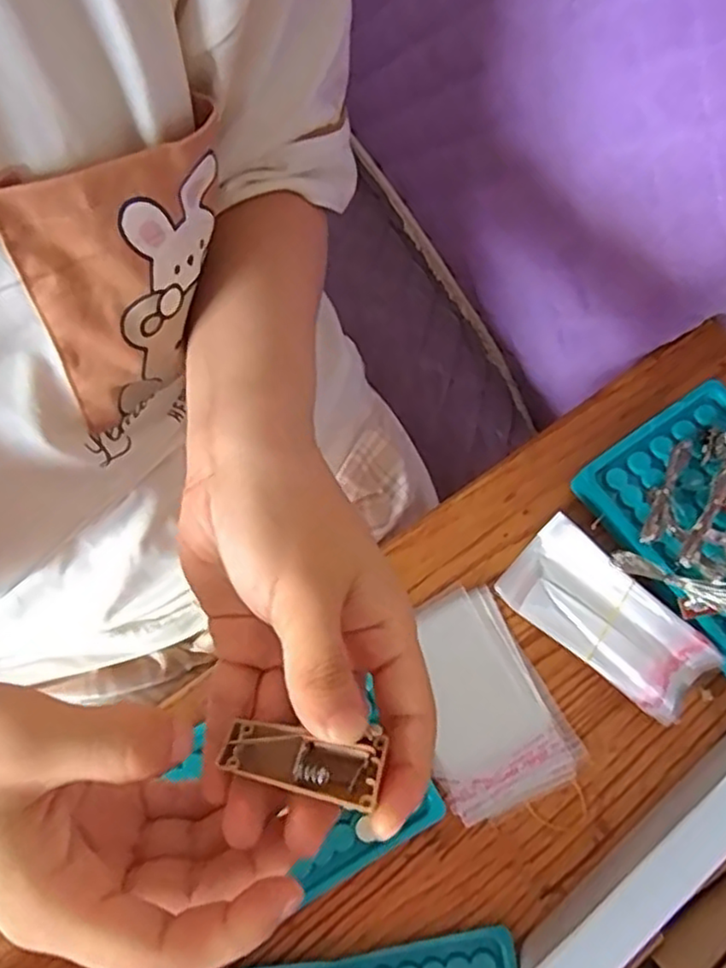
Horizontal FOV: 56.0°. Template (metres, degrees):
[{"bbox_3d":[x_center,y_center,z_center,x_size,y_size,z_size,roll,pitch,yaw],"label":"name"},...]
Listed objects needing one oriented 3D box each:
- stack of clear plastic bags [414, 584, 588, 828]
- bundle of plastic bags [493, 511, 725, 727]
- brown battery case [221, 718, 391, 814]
[{"bbox_3d":[0.057,0.110,0.347,0.069,0.006,0.104,-28,74,-7],"label":"stack of clear plastic bags"},{"bbox_3d":[0.123,0.069,0.348,0.103,0.022,0.048,41,78,13],"label":"bundle of plastic bags"},{"bbox_3d":[-0.017,0.082,0.205,0.046,0.013,0.018,6,72,16],"label":"brown battery case"}]

